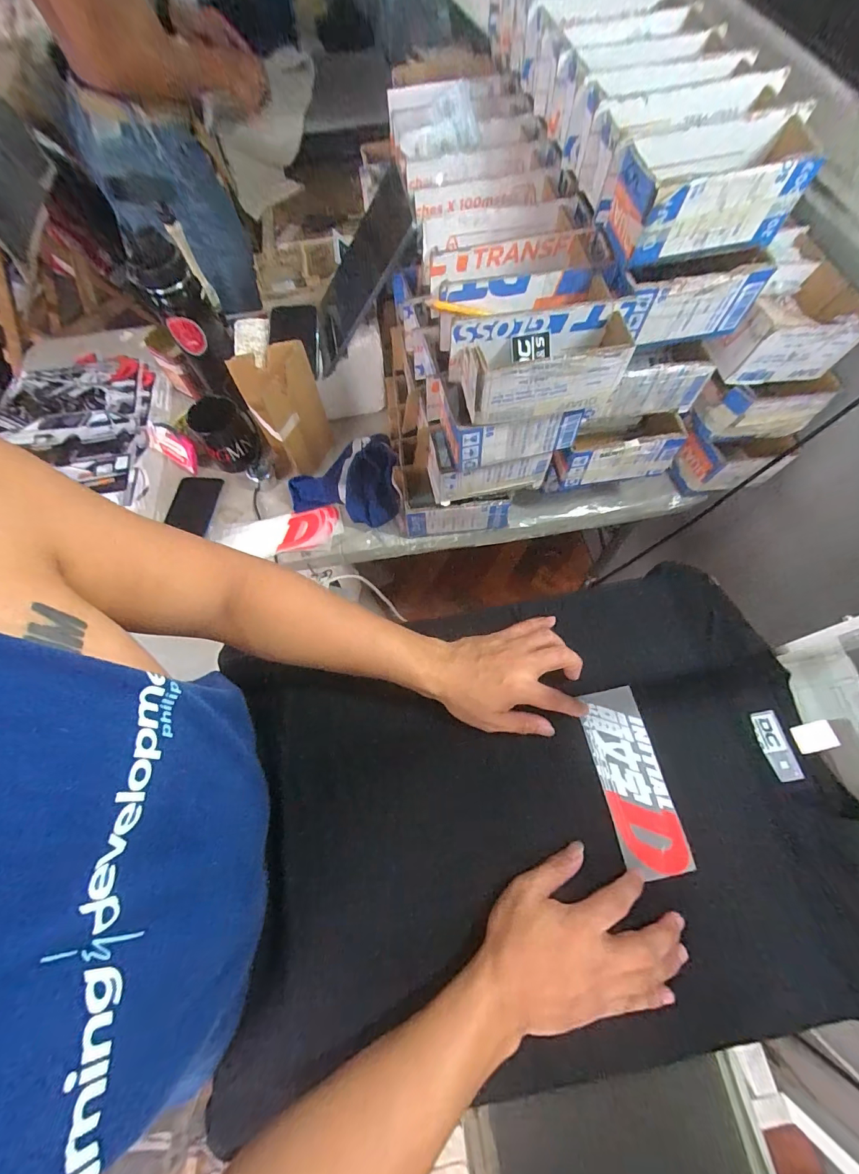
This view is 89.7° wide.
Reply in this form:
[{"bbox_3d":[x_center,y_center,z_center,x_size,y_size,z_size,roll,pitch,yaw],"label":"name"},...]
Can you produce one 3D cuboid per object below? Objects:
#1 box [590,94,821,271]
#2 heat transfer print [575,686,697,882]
[{"bbox_3d":[0.260,-0.369,0.405,0.175,0.071,0.083,-11,68,-3],"label":"box"},{"bbox_3d":[0.196,0.185,0.421,0.062,0.007,0.164,-9,66,-2],"label":"heat transfer print"}]

